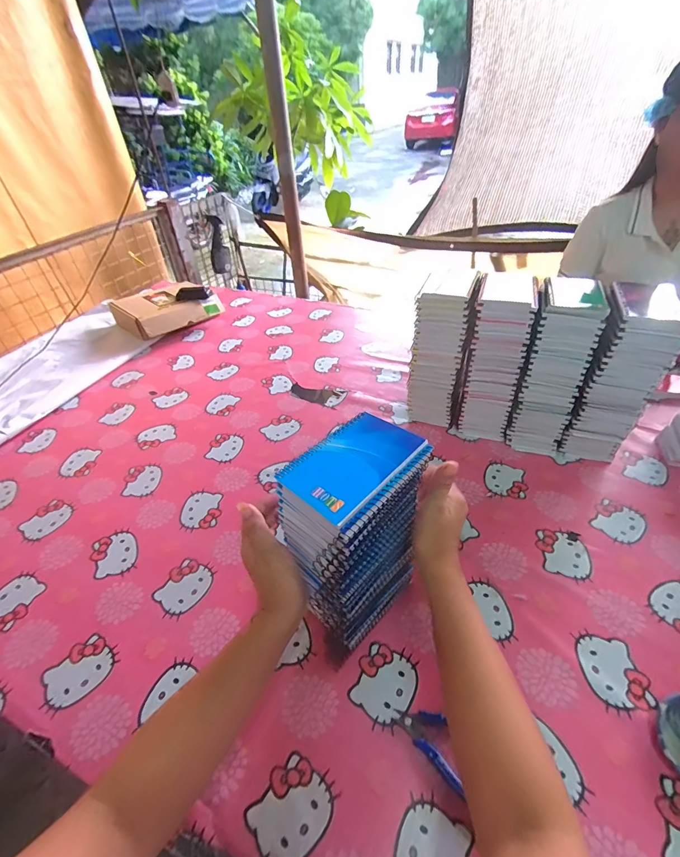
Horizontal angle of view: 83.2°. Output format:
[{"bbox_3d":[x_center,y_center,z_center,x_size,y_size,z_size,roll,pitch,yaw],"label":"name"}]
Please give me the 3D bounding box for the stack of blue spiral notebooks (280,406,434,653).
[{"bbox_3d":[0.016,0.125,0.441,0.142,0.242,0.089,-35,50,-30],"label":"stack of blue spiral notebooks"}]

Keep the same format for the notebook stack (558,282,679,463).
[{"bbox_3d":[0.495,-0.096,0.687,0.111,0.293,0.177,22,48,26],"label":"notebook stack"}]

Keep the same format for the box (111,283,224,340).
[{"bbox_3d":[-0.562,-0.390,1.243,0.284,0.094,0.264,-32,49,-28],"label":"box"}]

